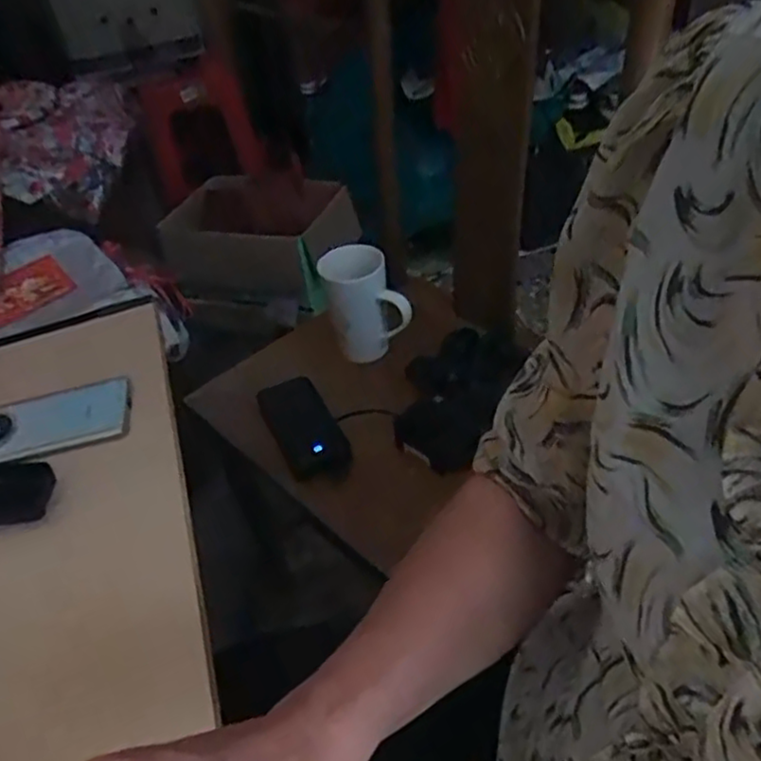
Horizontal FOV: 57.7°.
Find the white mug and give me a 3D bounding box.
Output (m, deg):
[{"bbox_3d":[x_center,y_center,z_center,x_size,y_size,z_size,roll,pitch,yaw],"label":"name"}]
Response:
[{"bbox_3d":[-0.022,-0.106,0.942,0.102,0.128,0.094,-16,41,-9],"label":"white mug"}]

